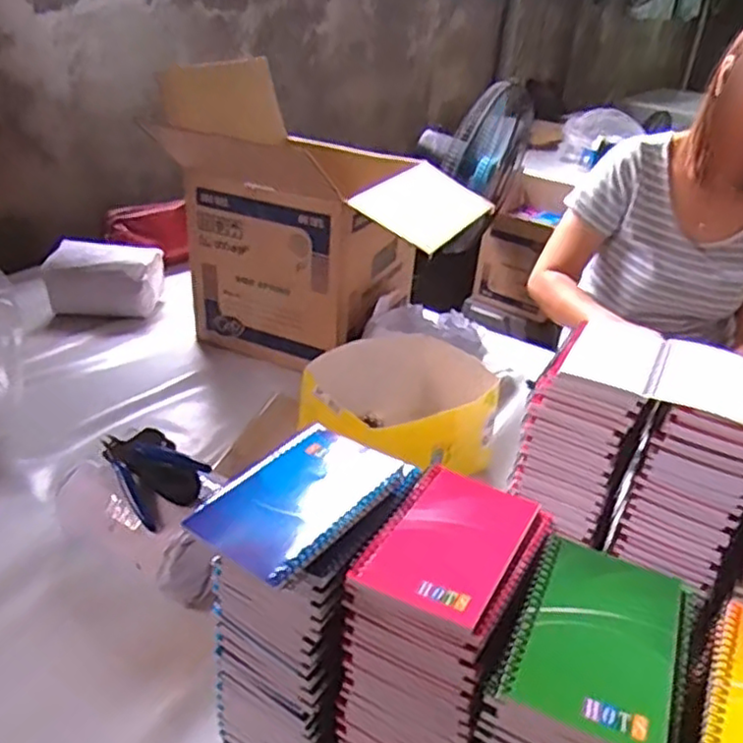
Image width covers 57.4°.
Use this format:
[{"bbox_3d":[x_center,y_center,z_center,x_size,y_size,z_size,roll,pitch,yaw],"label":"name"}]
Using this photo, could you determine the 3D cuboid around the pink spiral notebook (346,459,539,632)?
[{"bbox_3d":[0.051,0.108,0.443,0.082,0.009,0.126,19,33,23],"label":"pink spiral notebook"}]

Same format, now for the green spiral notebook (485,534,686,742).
[{"bbox_3d":[0.130,0.152,0.391,0.087,0.017,0.128,18,33,22],"label":"green spiral notebook"}]

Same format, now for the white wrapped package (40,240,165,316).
[{"bbox_3d":[-0.481,-0.167,1.231,0.184,0.109,0.099,0,31,-7],"label":"white wrapped package"}]

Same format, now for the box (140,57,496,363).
[{"bbox_3d":[-0.079,-0.241,1.128,0.462,0.371,0.332,16,32,19],"label":"box"}]

